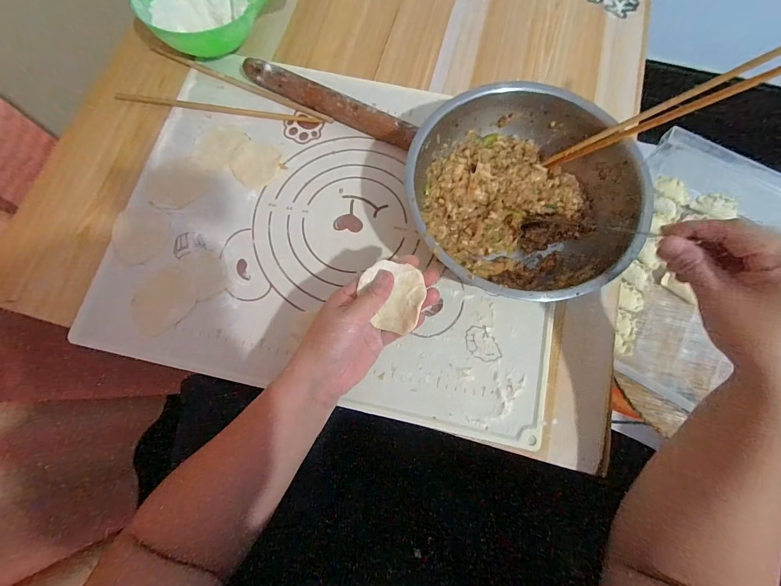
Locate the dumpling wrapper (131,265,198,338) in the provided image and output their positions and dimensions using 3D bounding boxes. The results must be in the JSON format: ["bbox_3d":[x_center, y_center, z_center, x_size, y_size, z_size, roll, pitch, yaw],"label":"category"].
[{"bbox_3d":[-0.249,0.007,0.377,0.061,0.004,0.074,40,78,9],"label":"dumpling wrapper"}]

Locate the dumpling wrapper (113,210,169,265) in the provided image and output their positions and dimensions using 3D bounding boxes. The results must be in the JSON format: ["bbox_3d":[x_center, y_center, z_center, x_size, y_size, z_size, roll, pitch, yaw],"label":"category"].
[{"bbox_3d":[-0.285,-0.067,0.396,0.064,0.004,0.069,-28,77,-8],"label":"dumpling wrapper"}]

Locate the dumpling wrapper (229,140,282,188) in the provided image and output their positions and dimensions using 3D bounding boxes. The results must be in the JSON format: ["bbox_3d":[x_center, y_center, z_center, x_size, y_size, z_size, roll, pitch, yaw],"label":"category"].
[{"bbox_3d":[-0.165,-0.158,0.421,0.061,0.004,0.059,0,75,-1],"label":"dumpling wrapper"}]

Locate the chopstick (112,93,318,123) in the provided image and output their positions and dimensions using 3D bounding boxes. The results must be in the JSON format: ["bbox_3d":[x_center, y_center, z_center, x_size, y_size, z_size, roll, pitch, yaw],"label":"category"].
[{"bbox_3d":[-0.219,-0.236,0.443,0.260,0.004,0.012,8,75,1],"label":"chopstick"}]

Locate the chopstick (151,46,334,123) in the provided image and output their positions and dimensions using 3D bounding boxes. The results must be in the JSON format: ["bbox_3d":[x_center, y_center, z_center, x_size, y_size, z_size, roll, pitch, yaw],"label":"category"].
[{"bbox_3d":[-0.194,-0.270,0.446,0.257,0.010,0.010,24,76,5],"label":"chopstick"}]

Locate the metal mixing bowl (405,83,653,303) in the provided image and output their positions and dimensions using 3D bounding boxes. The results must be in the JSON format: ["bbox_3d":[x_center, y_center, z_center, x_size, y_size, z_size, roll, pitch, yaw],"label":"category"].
[{"bbox_3d":[0.128,-0.096,0.366,0.214,0.084,0.218,0,75,-1],"label":"metal mixing bowl"}]

